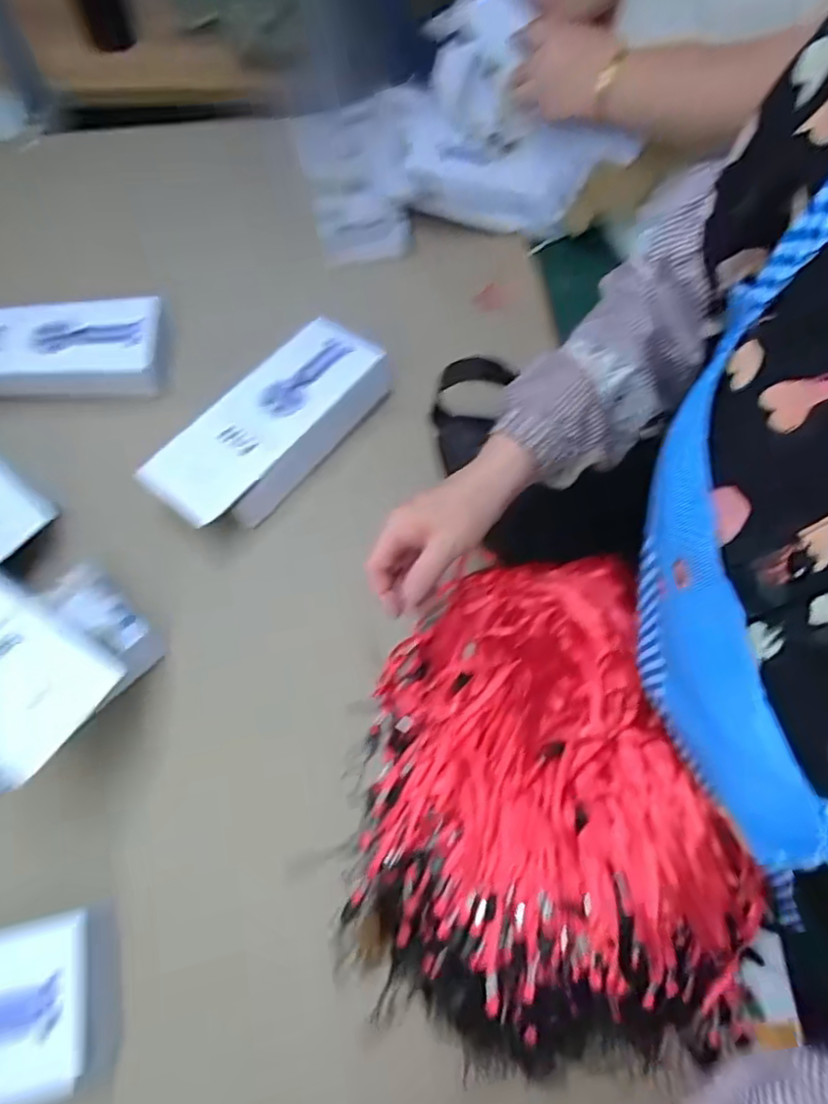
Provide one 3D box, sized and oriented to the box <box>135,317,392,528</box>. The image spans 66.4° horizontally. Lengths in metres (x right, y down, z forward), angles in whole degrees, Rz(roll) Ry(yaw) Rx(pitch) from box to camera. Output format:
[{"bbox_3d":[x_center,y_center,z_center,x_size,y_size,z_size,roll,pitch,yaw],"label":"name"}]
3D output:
[{"bbox_3d":[-0.142,-0.128,0.648,0.111,0.056,0.263,39,66,16],"label":"box"}]

